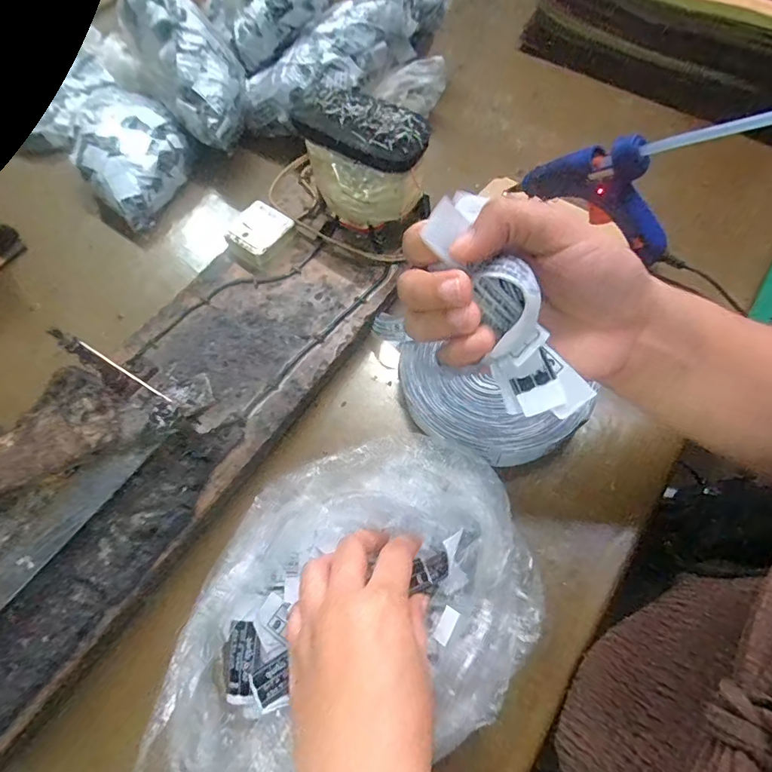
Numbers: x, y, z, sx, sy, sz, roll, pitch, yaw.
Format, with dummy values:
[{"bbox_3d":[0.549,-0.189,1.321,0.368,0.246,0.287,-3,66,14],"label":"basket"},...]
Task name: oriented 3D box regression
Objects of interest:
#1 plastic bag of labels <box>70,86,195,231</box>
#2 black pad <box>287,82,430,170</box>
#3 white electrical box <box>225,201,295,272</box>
[{"bbox_3d":[-0.256,-0.233,0.458,0.138,0.062,0.106,40,72,20],"label":"plastic bag of labels"},{"bbox_3d":[-0.024,-0.185,0.323,0.108,0.014,0.046,24,85,16],"label":"black pad"},{"bbox_3d":[-0.107,-0.126,0.385,0.044,0.024,0.051,29,69,16],"label":"white electrical box"}]

